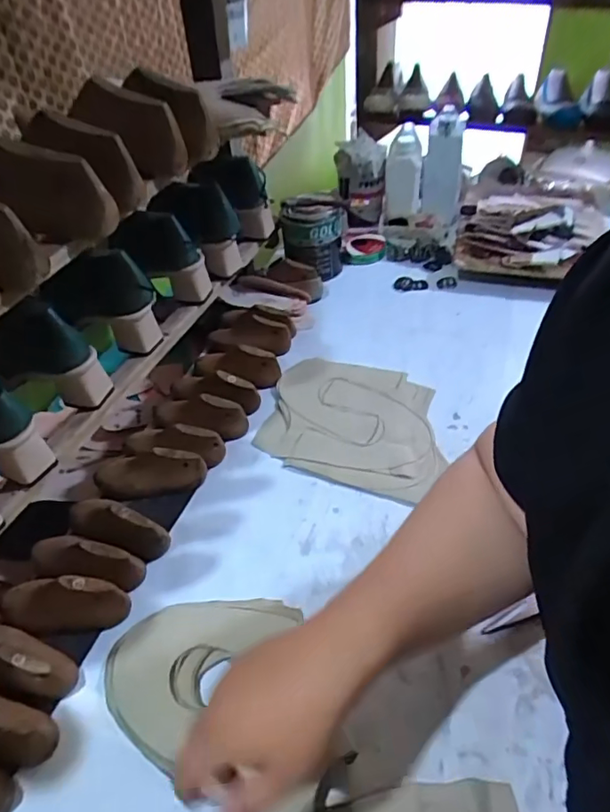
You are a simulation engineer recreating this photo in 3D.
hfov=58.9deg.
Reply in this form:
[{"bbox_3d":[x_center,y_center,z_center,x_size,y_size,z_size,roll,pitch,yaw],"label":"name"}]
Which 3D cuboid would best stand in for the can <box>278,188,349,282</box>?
[{"bbox_3d":[0.016,-0.314,0.989,0.113,0.142,0.111,-3,45,3],"label":"can"}]

